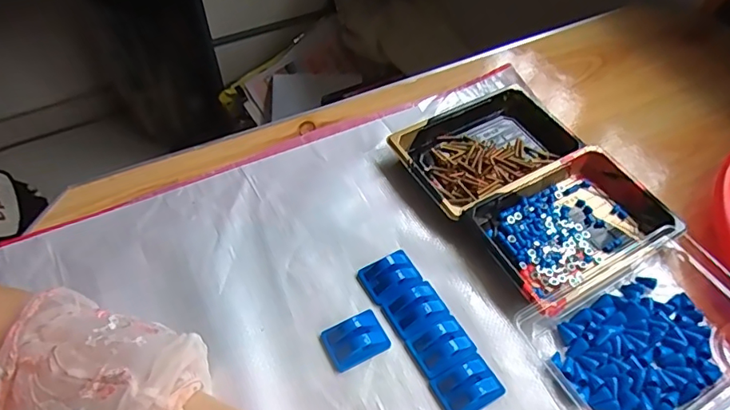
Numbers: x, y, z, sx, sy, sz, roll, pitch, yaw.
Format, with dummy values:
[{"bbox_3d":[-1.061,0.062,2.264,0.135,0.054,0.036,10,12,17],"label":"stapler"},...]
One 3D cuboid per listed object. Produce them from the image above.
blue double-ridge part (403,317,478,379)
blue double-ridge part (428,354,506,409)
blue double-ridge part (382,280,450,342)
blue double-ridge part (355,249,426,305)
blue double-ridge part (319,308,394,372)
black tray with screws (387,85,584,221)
[{"bbox_3d":[0.058,0.104,0.381,0.044,0.012,0.034,-23,56,-17],"label":"blue double-ridge part"},{"bbox_3d":[0.074,0.128,0.363,0.045,0.014,0.033,-22,56,-17],"label":"blue double-ridge part"},{"bbox_3d":[0.040,0.079,0.395,0.044,0.011,0.034,-25,57,-19],"label":"blue double-ridge part"},{"bbox_3d":[0.021,0.057,0.412,0.045,0.011,0.037,-22,56,-17],"label":"blue double-ridge part"},{"bbox_3d":[-0.007,0.099,0.383,0.046,0.014,0.034,-23,56,-17],"label":"blue double-ridge part"},{"bbox_3d":[0.116,-0.056,0.494,0.161,0.022,0.107,-26,57,-19],"label":"black tray with screws"}]

